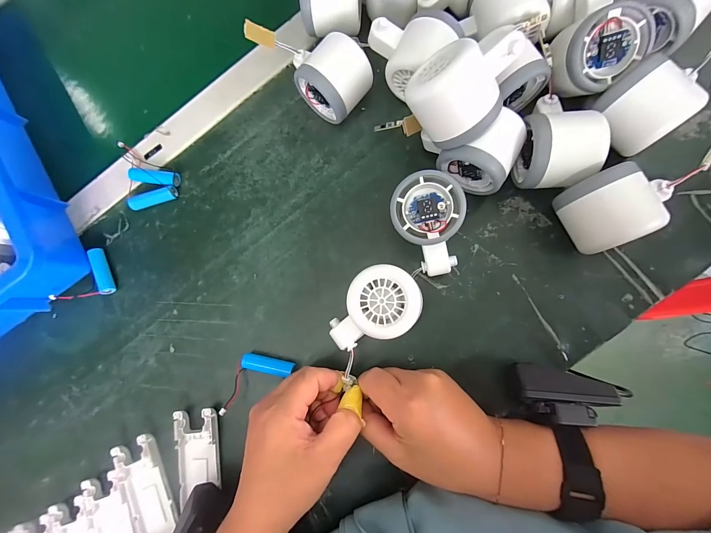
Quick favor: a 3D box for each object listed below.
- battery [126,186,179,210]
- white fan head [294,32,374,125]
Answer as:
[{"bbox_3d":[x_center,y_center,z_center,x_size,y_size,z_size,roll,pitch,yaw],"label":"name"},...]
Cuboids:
[{"bbox_3d":[-0.215,-0.072,0.325,0.049,0.015,0.014,-14,82,6],"label":"battery"},{"bbox_3d":[-0.019,-0.177,0.292,0.057,0.056,0.057,41,90,10],"label":"white fan head"}]

